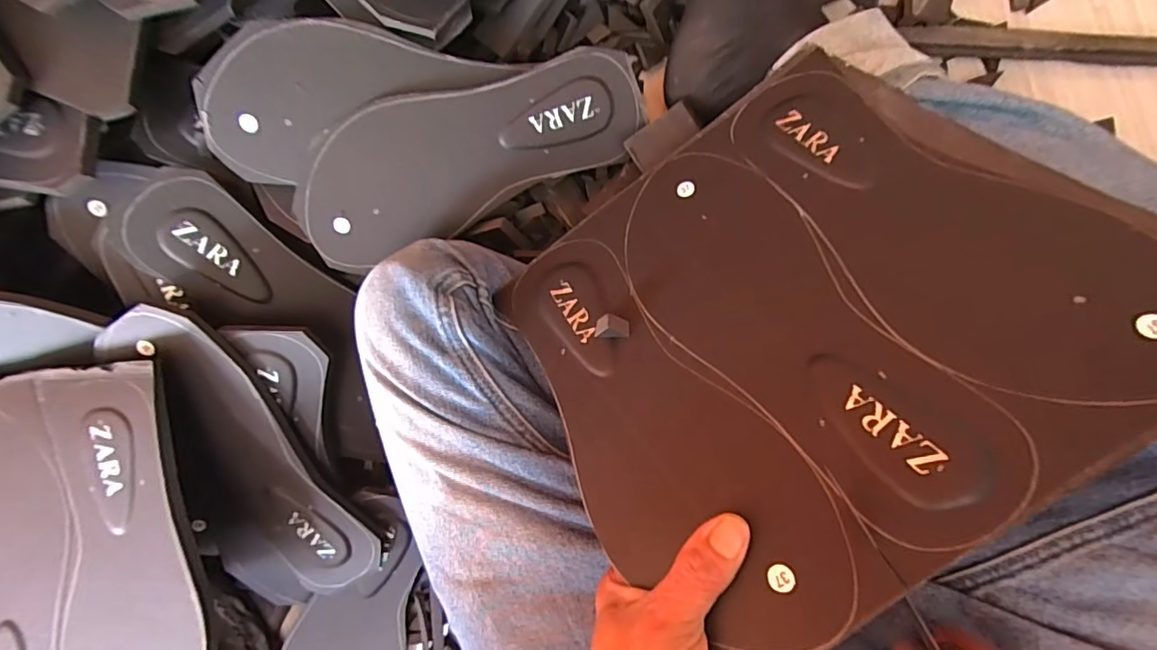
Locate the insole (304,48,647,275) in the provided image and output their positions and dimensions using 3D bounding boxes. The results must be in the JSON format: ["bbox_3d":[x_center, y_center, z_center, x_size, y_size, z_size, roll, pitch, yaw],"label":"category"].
[{"bbox_3d":[-0.077,-0.121,0.380,0.244,0.012,0.094,-21,114,3],"label":"insole"}]

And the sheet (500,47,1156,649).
[{"bbox_3d":[0.111,-0.015,0.277,0.284,0.008,0.251,-37,55,4],"label":"sheet"}]

